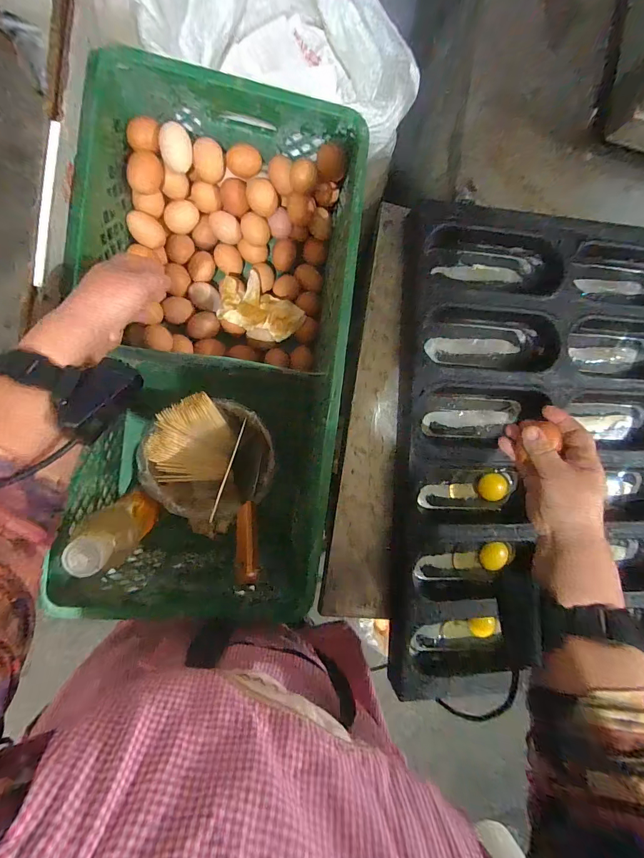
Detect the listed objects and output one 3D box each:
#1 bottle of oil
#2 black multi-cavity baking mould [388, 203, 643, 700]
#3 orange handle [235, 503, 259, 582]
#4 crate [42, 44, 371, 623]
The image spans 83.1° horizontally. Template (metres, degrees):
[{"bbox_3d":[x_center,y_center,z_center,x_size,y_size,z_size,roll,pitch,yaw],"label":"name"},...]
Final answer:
[{"bbox_3d":[-0.244,0.127,0.450,0.046,0.162,0.066,2,92,-9],"label":"bottle of oil"},{"bbox_3d":[0.293,0.031,0.478,0.392,0.044,0.603,2,92,-9],"label":"black multi-cavity baking mould"},{"bbox_3d":[-0.095,0.142,0.463,0.028,0.014,0.099,0,61,-9],"label":"orange handle"},{"bbox_3d":[-0.147,-0.093,0.532,0.327,0.202,0.653,6,91,-9],"label":"crate"}]

